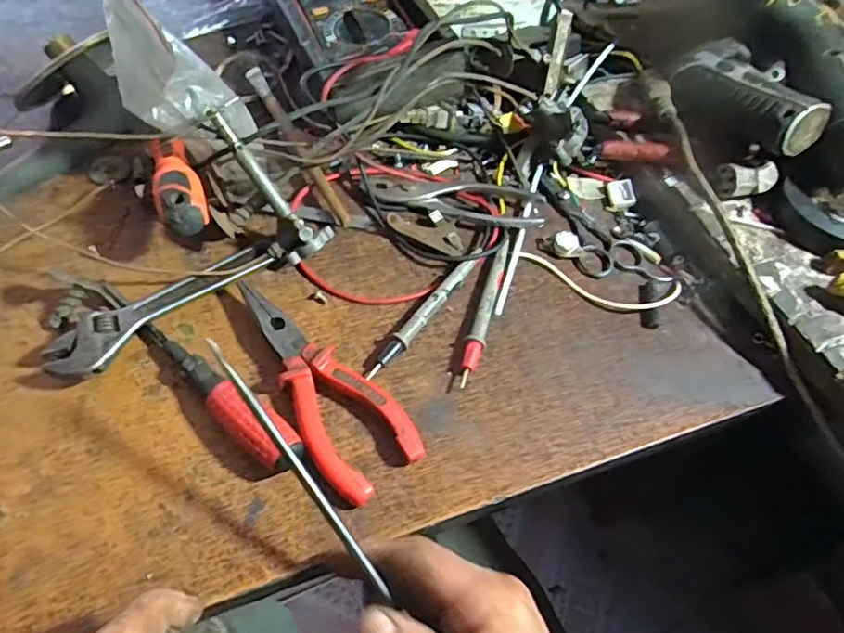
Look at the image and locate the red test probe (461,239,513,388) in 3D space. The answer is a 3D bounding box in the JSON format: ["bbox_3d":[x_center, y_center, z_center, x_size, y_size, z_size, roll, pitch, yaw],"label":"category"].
[{"bbox_3d":[0.041,-0.007,0.379,0.013,0.011,0.118,16,56,6],"label":"red test probe"}]

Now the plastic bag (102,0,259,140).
[{"bbox_3d":[-0.147,-0.146,0.359,0.074,0.088,0.077,-13,58,-14],"label":"plastic bag"}]

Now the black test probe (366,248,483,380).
[{"bbox_3d":[0.004,-0.006,0.369,0.011,0.007,0.121,31,59,15],"label":"black test probe"}]

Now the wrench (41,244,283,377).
[{"bbox_3d":[-0.147,-0.009,0.345,0.139,0.018,0.035,-38,67,-26],"label":"wrench"}]

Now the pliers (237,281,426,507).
[{"bbox_3d":[-0.059,0.036,0.332,0.052,0.020,0.141,-32,64,-23],"label":"pliers"}]

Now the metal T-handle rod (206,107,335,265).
[{"bbox_3d":[-0.095,-0.082,0.360,0.029,0.017,0.100,-44,108,-28],"label":"metal T-handle rod"}]

